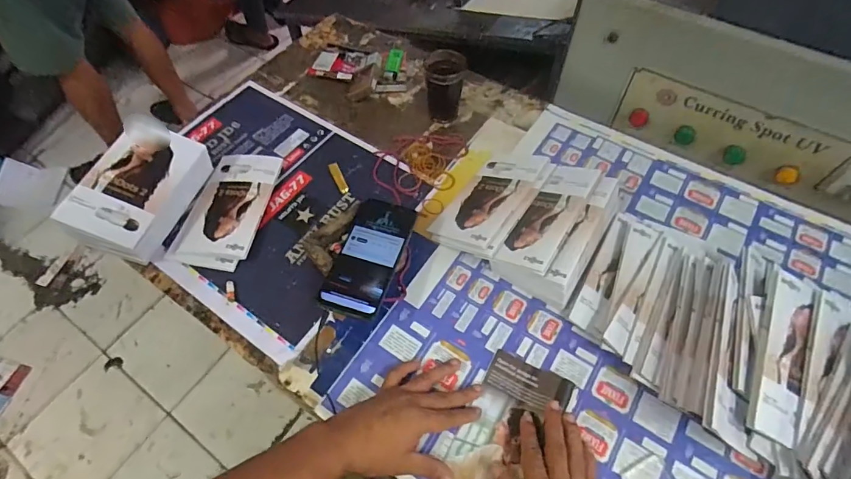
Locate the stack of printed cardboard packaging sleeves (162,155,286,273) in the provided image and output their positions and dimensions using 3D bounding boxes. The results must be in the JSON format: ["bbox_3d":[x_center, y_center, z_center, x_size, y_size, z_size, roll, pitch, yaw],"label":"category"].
[{"bbox_3d":[-0.283,-0.046,0.629,0.111,0.023,0.184,9,59,6],"label":"stack of printed cardboard packaging sleeves"}]

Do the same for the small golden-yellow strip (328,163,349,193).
[{"bbox_3d":[-0.132,-0.094,0.668,0.015,0.004,0.059,-23,61,-13],"label":"small golden-yellow strip"}]

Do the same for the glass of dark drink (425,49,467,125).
[{"bbox_3d":[0.031,-0.240,0.692,0.060,0.099,0.061,1,59,2],"label":"glass of dark drink"}]

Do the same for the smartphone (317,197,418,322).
[{"bbox_3d":[-0.069,0.016,0.543,0.077,0.013,0.160,15,60,10],"label":"smartphone"}]

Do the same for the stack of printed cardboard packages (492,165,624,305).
[{"bbox_3d":[0.177,-0.016,0.577,0.108,0.067,0.208,30,64,18],"label":"stack of printed cardboard packages"}]

